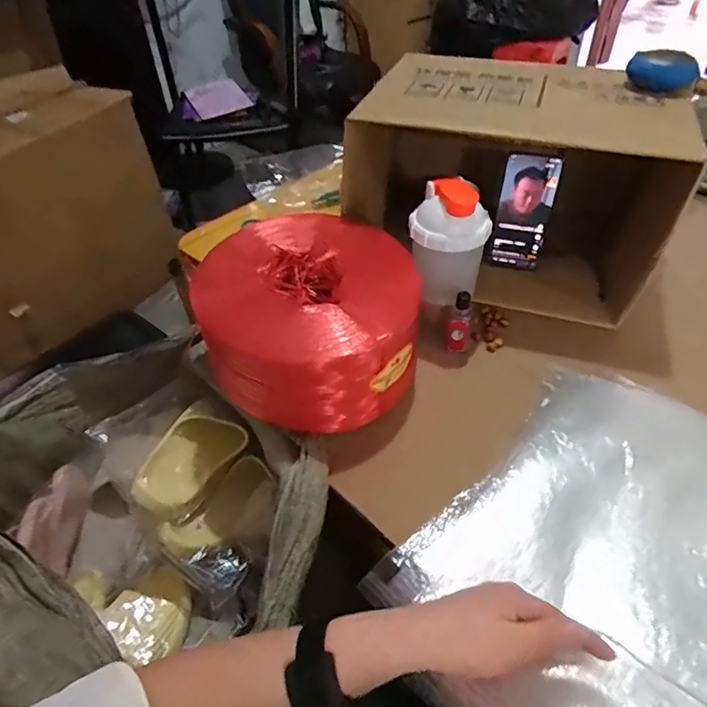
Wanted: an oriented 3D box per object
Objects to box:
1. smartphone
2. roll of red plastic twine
[{"bbox_3d":[0.247,-0.203,0.741,0.076,0.160,0.012,12,27,8],"label":"smartphone"},{"bbox_3d":[-0.059,-0.039,0.639,0.274,0.130,0.219,32,54,32],"label":"roll of red plastic twine"}]

